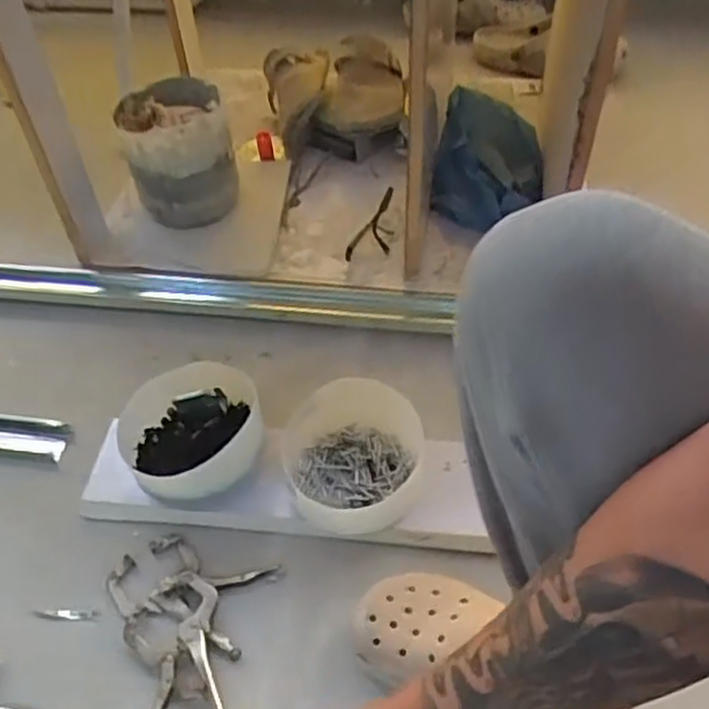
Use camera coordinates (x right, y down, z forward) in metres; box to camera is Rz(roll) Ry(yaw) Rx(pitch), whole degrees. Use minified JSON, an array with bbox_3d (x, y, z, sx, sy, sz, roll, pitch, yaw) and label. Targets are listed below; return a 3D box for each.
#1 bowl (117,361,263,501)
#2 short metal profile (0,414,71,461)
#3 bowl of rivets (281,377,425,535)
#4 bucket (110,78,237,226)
[{"bbox_3d":[-0.172,0.084,0.815,0.160,0.077,0.144,-27,53,-19],"label":"bowl"},{"bbox_3d":[-0.425,0.098,0.924,0.151,0.016,0.056,7,50,9],"label":"short metal profile"},{"bbox_3d":[-0.001,0.111,0.806,0.151,0.085,0.149,-1,49,2],"label":"bowl of rivets"},{"bbox_3d":[-0.253,-0.282,1.075,0.148,0.182,0.146,-1,49,2],"label":"bucket"}]

